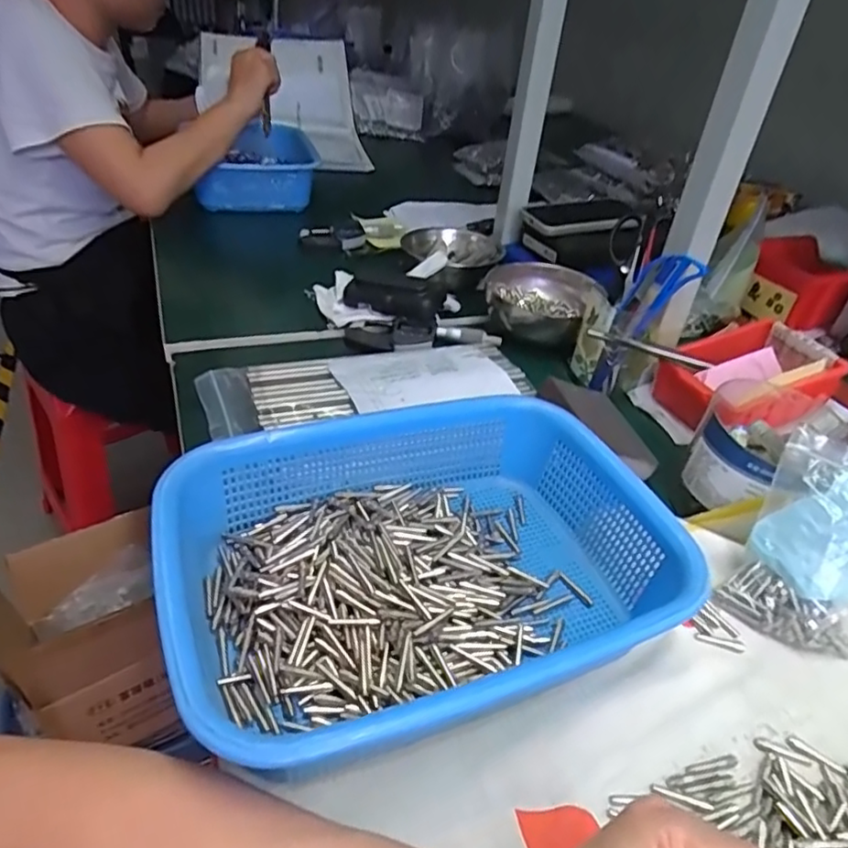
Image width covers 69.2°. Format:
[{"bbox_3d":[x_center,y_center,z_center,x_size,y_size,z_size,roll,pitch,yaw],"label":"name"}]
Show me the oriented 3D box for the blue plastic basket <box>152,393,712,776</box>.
[{"bbox_3d":[0.002,0.079,0.374,0.287,0.069,0.219,-8,40,-20],"label":"blue plastic basket"}]

